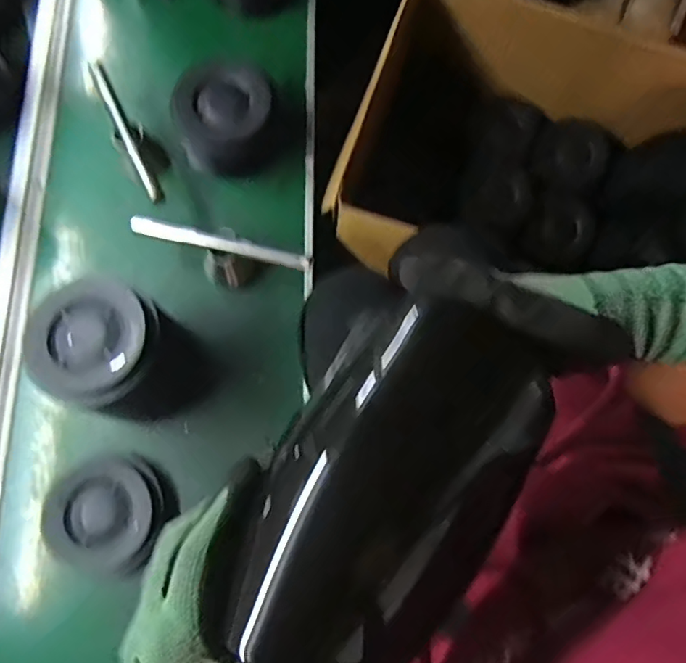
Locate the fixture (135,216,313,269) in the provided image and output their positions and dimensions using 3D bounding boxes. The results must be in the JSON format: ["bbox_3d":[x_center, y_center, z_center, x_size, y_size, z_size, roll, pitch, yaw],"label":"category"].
[{"bbox_3d":[-0.137,-0.099,0.597,0.202,0.012,0.020,13,75,3],"label":"fixture"}]

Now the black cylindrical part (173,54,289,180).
[{"bbox_3d":[-0.130,-0.251,0.664,0.136,0.113,0.109,-11,76,-3],"label":"black cylindrical part"}]

